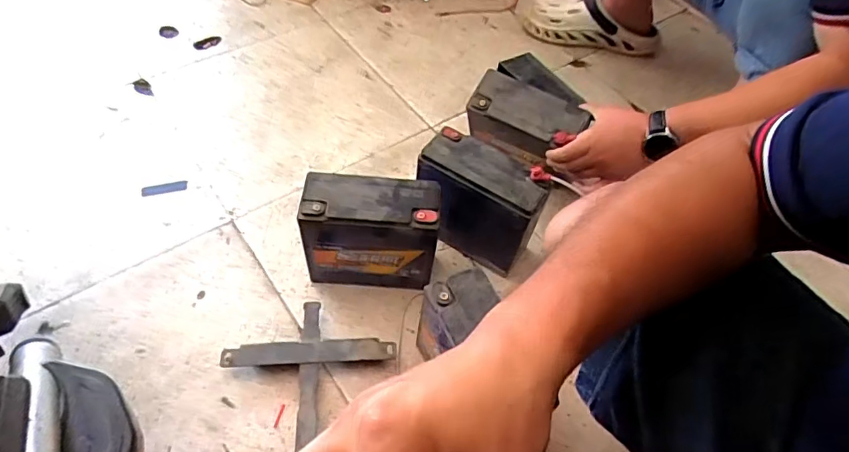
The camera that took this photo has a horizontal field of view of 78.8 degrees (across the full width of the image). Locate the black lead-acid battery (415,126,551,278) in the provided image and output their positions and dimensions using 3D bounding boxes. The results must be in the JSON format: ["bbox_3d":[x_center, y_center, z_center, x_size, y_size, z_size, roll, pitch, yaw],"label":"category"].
[{"bbox_3d":[0.078,-0.028,0.775,0.170,0.179,0.087,25,56,13],"label":"black lead-acid battery"}]

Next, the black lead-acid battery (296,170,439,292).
[{"bbox_3d":[-0.075,0.015,0.732,0.178,0.174,0.076,5,54,-1],"label":"black lead-acid battery"}]

